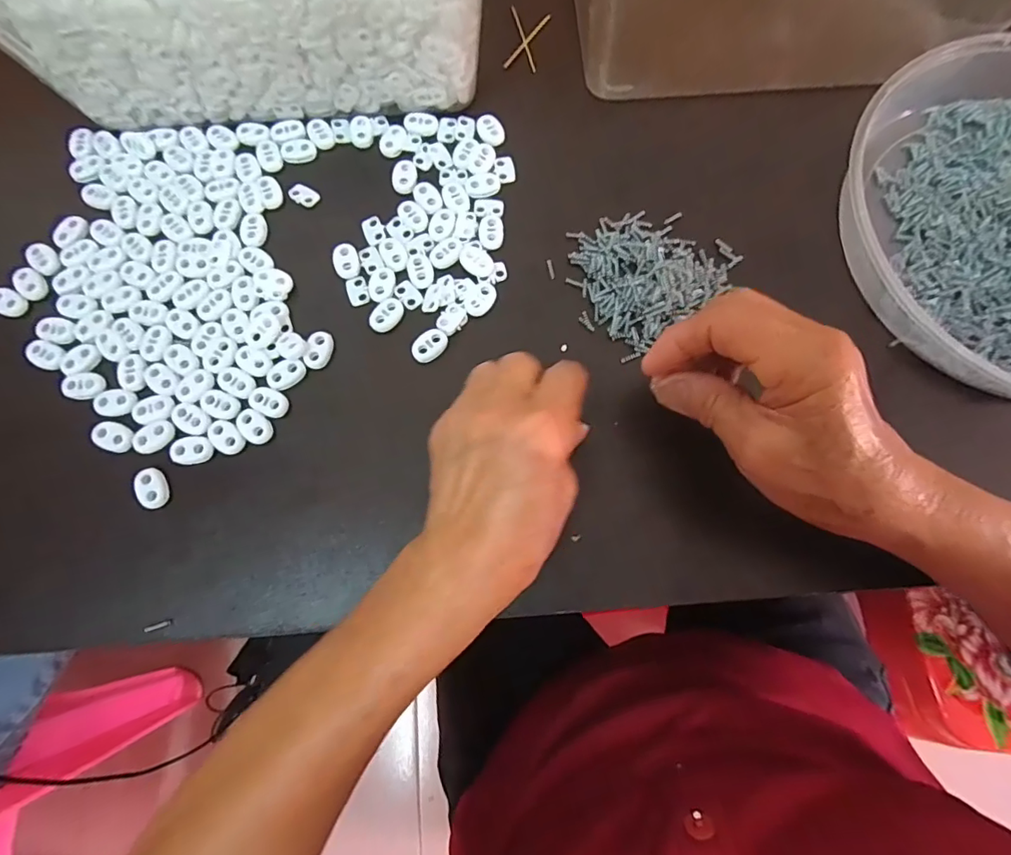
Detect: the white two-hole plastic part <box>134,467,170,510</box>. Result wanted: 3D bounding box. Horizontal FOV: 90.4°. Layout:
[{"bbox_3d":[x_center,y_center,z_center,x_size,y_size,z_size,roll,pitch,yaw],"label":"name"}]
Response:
[{"bbox_3d":[-0.194,0.033,0.276,0.013,0.009,0.022,-18,77,-4],"label":"white two-hole plastic part"}]

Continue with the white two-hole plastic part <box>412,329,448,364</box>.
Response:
[{"bbox_3d":[-0.045,-0.048,0.297,0.023,0.004,0.016,-35,79,-8],"label":"white two-hole plastic part"}]

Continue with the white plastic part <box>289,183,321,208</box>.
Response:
[{"bbox_3d":[-0.130,-0.150,0.323,0.019,0.004,0.014,31,78,7],"label":"white plastic part"}]

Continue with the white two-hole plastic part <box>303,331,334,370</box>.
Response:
[{"bbox_3d":[-0.109,-0.046,0.295,0.013,0.004,0.023,11,77,2],"label":"white two-hole plastic part"}]

